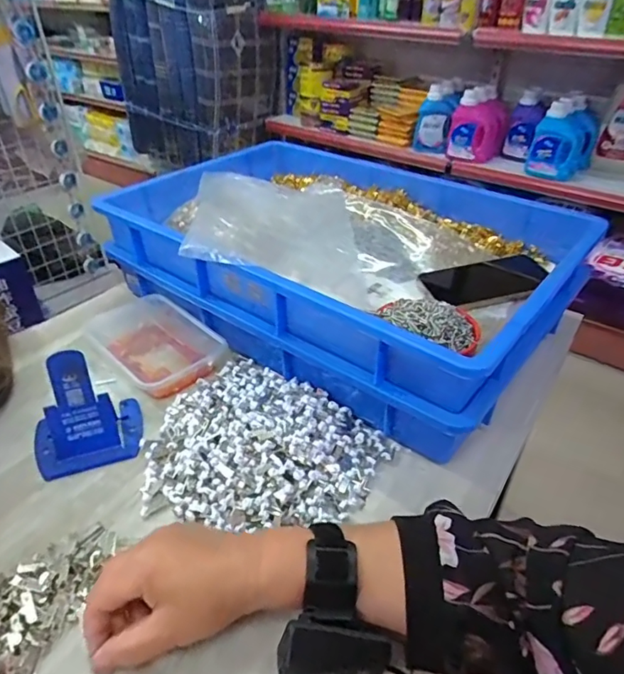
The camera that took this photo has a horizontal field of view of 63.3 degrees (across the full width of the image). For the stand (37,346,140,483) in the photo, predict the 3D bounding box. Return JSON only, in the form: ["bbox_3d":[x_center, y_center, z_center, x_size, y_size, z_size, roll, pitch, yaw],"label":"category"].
[{"bbox_3d":[-0.227,0.071,0.496,0.104,0.099,0.079,-16,40,-21],"label":"stand"}]

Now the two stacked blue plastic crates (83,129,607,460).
[{"bbox_3d":[0.028,-0.104,0.674,0.553,0.150,0.382,25,42,31],"label":"two stacked blue plastic crates"}]

